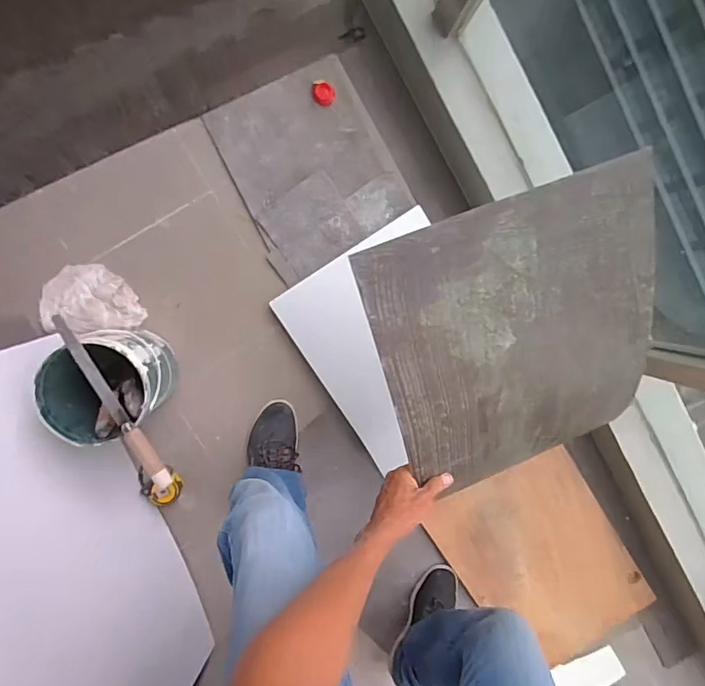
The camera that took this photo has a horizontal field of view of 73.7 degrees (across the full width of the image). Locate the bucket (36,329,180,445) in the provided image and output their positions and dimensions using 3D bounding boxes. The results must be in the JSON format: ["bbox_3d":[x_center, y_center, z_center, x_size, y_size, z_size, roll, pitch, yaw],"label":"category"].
[{"bbox_3d":[-0.406,0.064,0.812,0.161,0.200,0.155,0,93,-8],"label":"bucket"}]

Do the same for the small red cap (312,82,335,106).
[{"bbox_3d":[-0.055,-0.466,0.885,0.043,0.008,0.039,-2,94,-8],"label":"small red cap"}]

